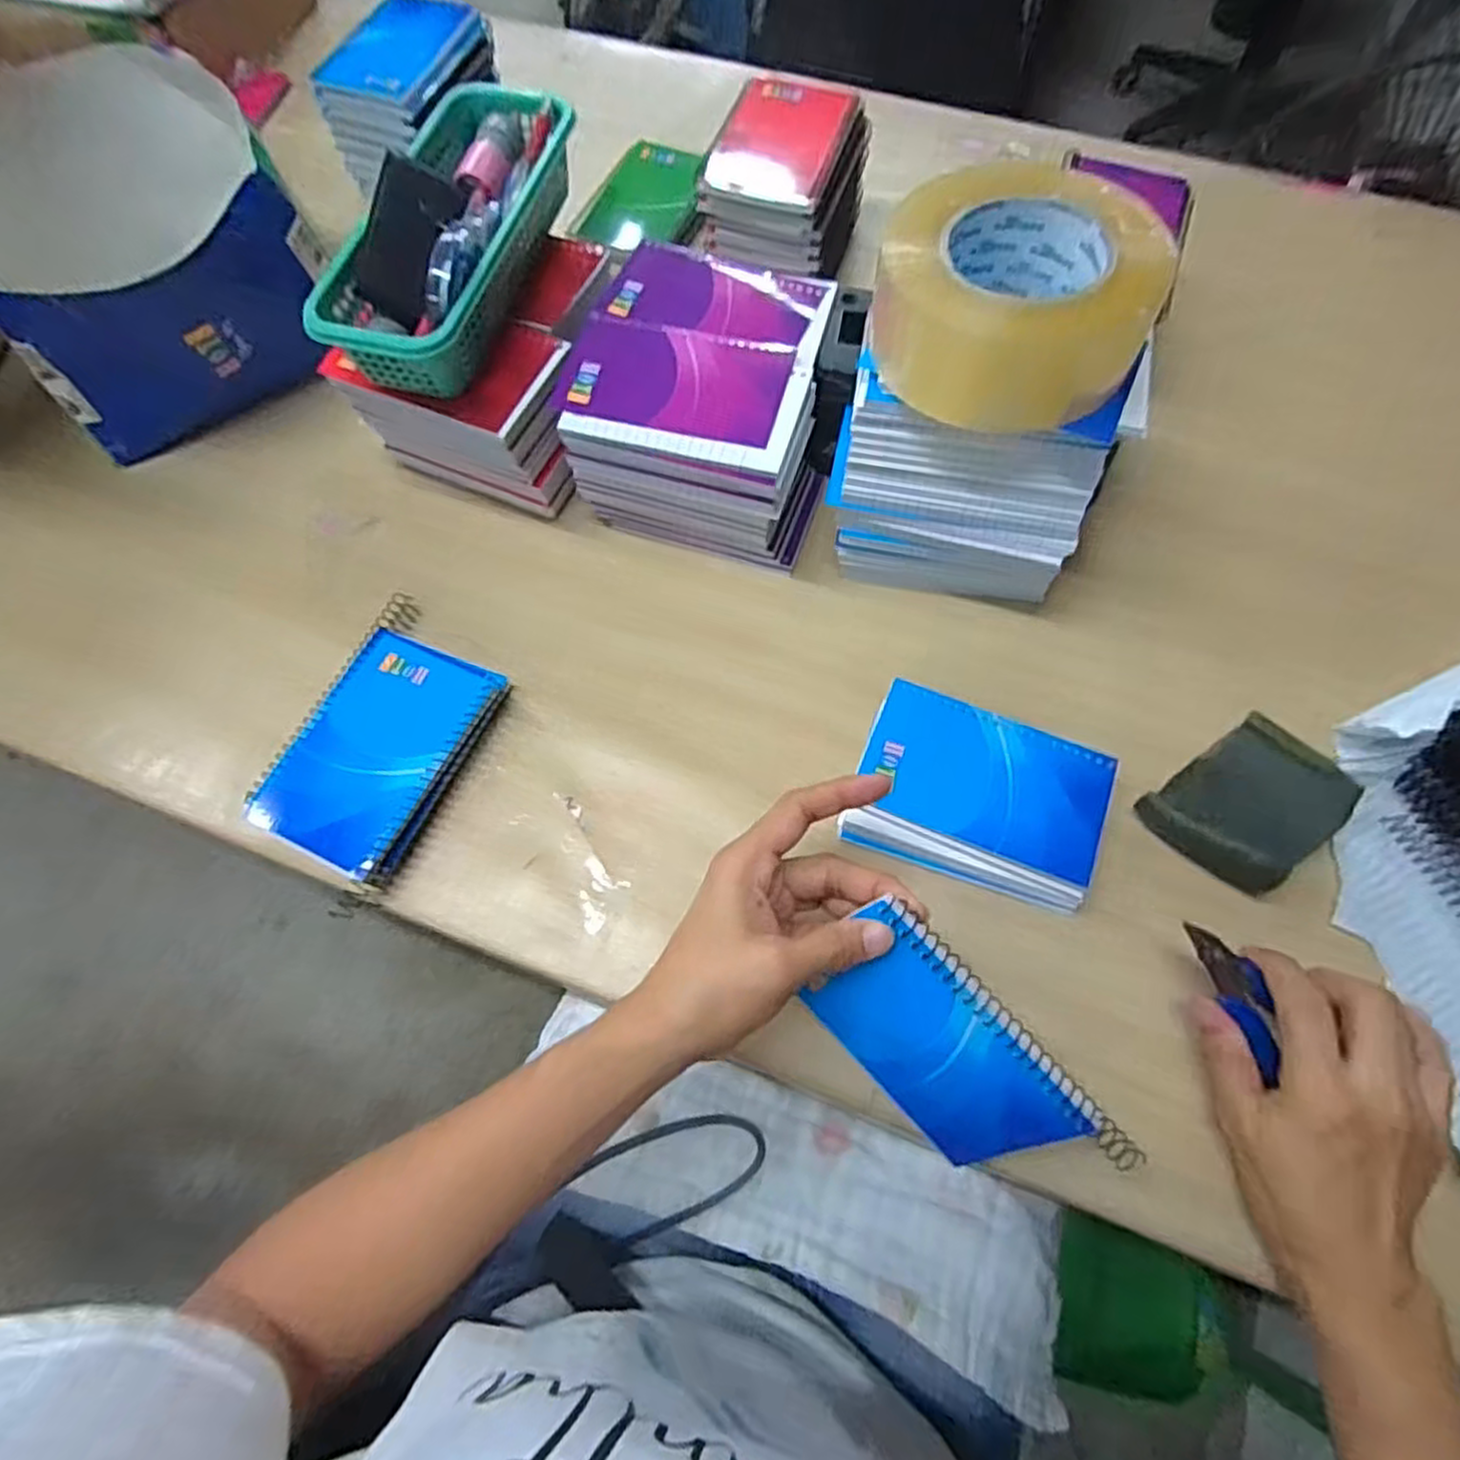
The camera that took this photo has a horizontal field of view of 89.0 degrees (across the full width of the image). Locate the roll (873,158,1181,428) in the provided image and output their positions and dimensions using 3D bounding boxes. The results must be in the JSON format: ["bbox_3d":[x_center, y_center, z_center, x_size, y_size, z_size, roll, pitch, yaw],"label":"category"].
[{"bbox_3d":[0.136,-0.214,0.367,0.120,0.059,0.120,-1,67,1],"label":"roll"}]

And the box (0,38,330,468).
[{"bbox_3d":[-0.400,-0.324,0.522,0.197,0.135,0.227,-34,70,-12],"label":"box"}]

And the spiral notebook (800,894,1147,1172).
[{"bbox_3d":[0.096,0.145,0.332,0.137,0.082,0.006,47,38,2],"label":"spiral notebook"}]

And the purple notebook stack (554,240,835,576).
[{"bbox_3d":[-0.013,-0.206,0.484,0.150,0.101,0.169,12,68,7],"label":"purple notebook stack"}]

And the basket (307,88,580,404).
[{"bbox_3d":[-0.160,-0.299,0.447,0.091,0.058,0.228,10,68,6],"label":"basket"}]

